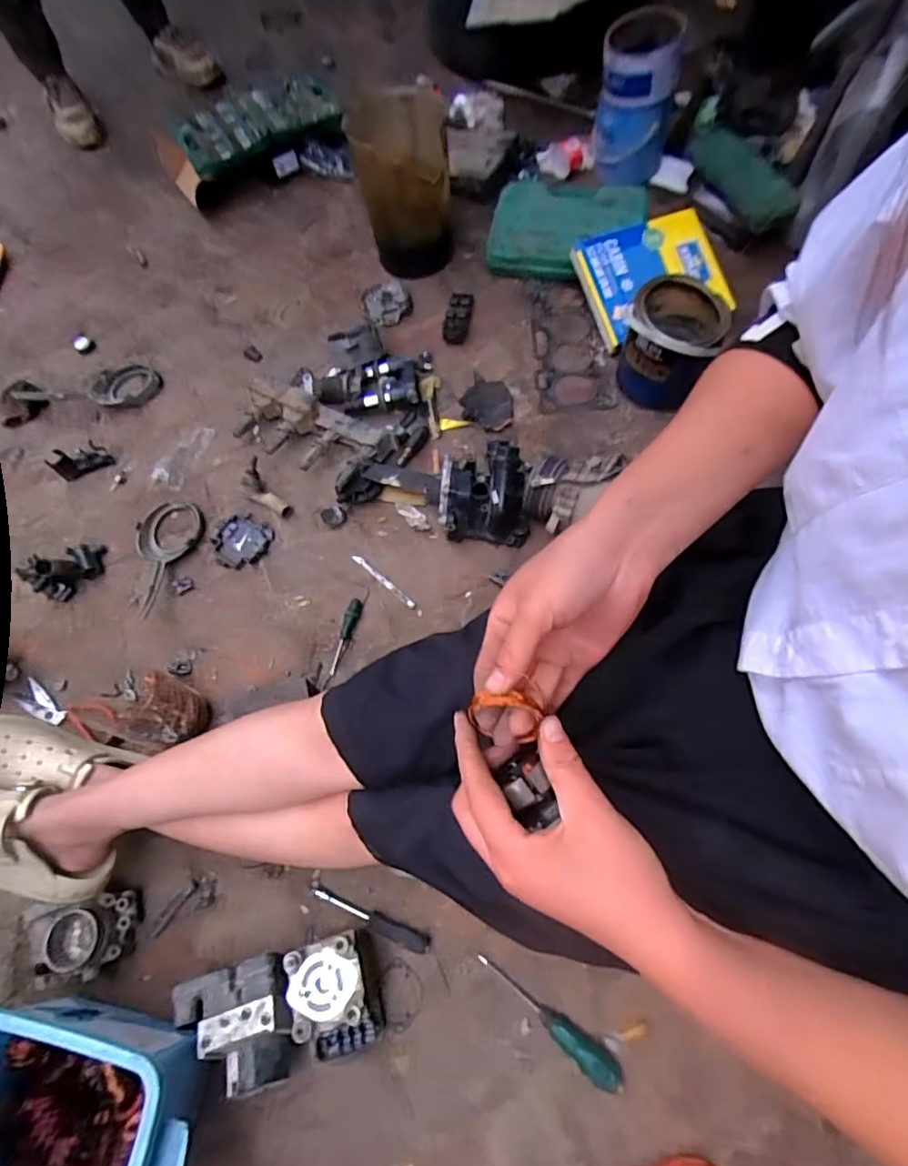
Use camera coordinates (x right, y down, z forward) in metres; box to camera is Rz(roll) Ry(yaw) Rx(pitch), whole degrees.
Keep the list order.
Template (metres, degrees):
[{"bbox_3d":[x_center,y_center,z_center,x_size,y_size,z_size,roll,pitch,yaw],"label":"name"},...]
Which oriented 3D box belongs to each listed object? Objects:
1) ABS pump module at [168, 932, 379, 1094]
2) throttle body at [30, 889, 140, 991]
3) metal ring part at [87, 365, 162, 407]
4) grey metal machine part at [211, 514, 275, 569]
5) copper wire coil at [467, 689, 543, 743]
[{"bbox_3d":[-0.194,0.488,0.629,0.206,0.087,0.122,-15,66,-4],"label":"ABS pump module"},{"bbox_3d":[-0.462,0.441,0.682,0.123,0.052,0.092,-10,66,-1],"label":"throttle body"},{"bbox_3d":[-0.623,-0.371,1.037,0.130,0.029,0.076,-3,66,2],"label":"metal ring part"},{"bbox_3d":[-0.356,-0.069,0.919,0.091,0.013,0.094,-1,66,2],"label":"grey metal machine part"},{"bbox_3d":[0.029,0.075,0.320,0.040,0.017,0.028,18,68,11],"label":"copper wire coil"}]

